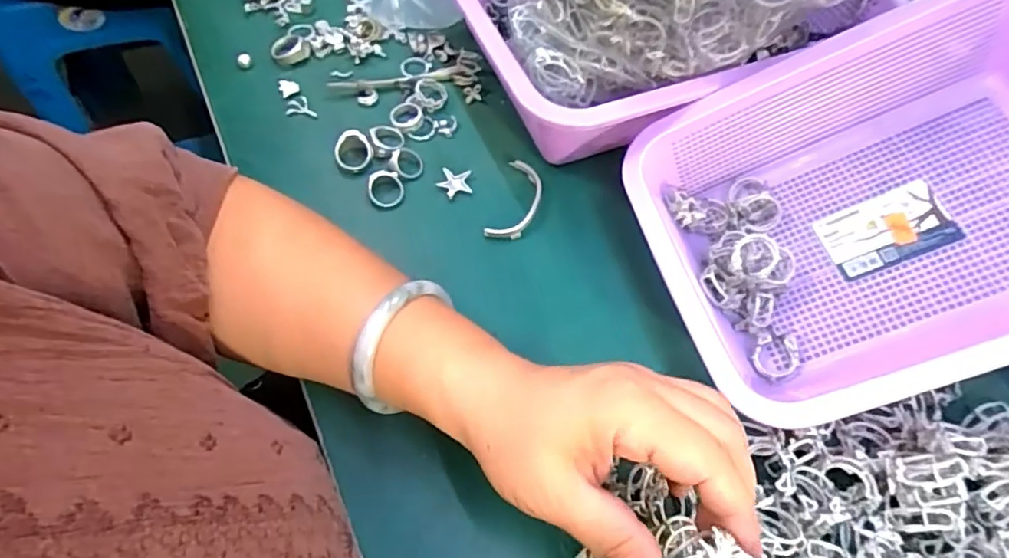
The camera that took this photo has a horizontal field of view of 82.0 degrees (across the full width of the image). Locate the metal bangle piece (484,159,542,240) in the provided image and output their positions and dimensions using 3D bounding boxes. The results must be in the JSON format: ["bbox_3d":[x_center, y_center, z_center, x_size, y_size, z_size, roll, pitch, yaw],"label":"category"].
[{"bbox_3d":[0.009,-0.053,0.390,0.027,0.007,0.064,16,63,5],"label":"metal bangle piece"}]

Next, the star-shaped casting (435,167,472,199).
[{"bbox_3d":[-0.035,-0.066,0.400,0.023,0.005,0.022,-5,63,-5],"label":"star-shaped casting"}]

